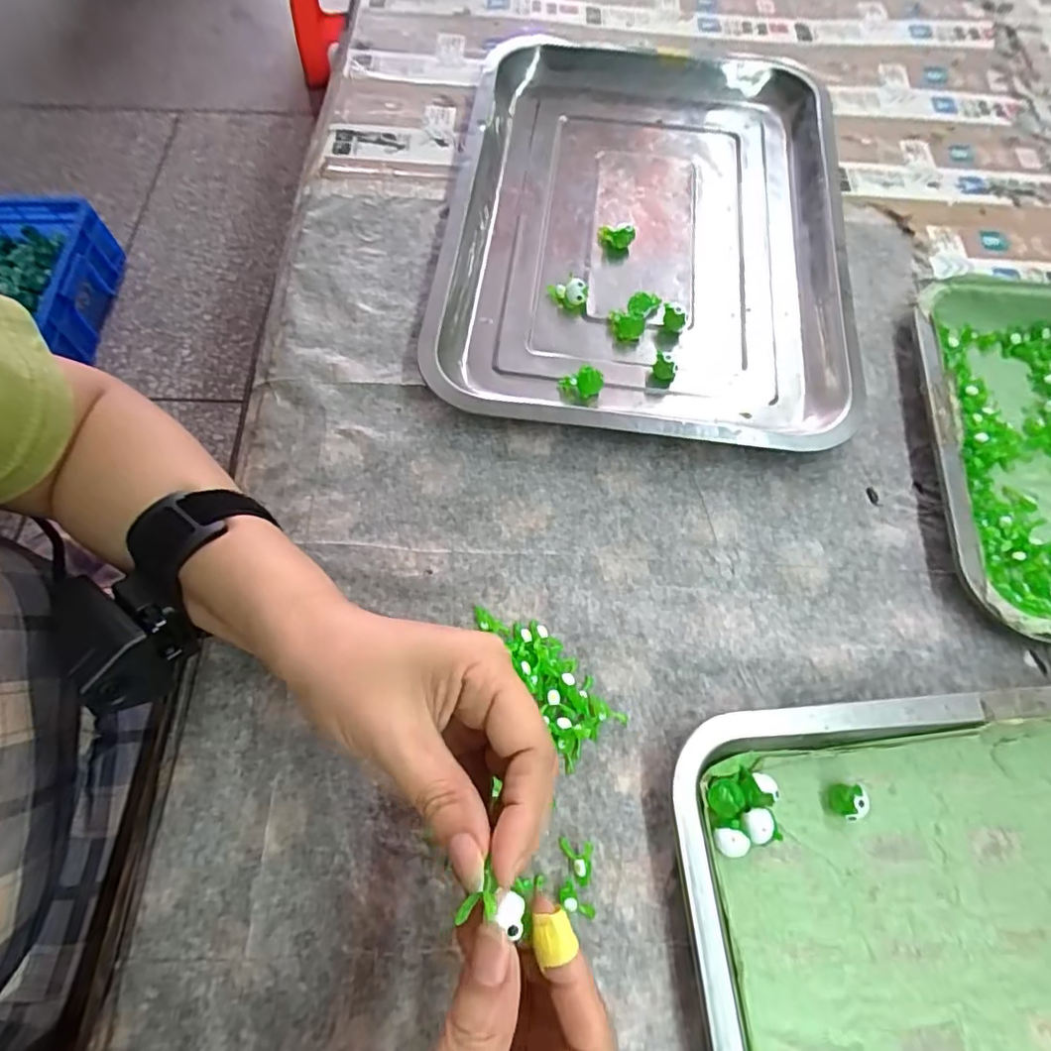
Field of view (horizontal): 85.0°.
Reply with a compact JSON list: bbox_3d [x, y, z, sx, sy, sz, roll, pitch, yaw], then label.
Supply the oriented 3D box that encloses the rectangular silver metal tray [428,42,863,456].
[{"bbox_3d":[0.082,-0.216,0.401,0.260,0.027,0.357,7,67,1],"label":"rectangular silver metal tray"}]

